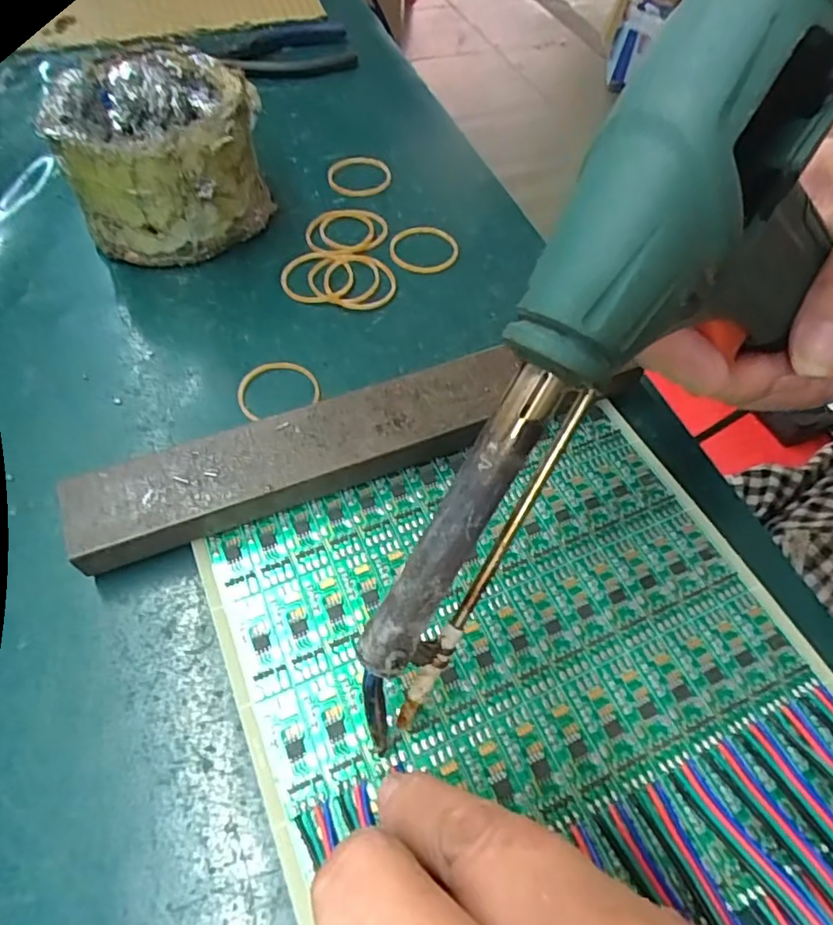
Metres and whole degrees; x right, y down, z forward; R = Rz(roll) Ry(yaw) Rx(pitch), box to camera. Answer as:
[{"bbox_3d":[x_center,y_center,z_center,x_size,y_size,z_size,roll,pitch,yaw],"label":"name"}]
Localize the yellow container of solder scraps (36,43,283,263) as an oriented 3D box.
[{"bbox_3d":[-0.112,-0.140,0.276,0.080,0.067,0.078,-6,57,-4],"label":"yellow container of solder scraps"}]

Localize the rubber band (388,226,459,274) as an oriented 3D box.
[{"bbox_3d":[0.003,-0.104,0.291,0.033,0.004,0.032,0,56,0],"label":"rubber band"}]

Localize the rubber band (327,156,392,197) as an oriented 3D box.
[{"bbox_3d":[-0.031,-0.154,0.323,0.033,0.004,0.036,0,56,0],"label":"rubber band"}]

